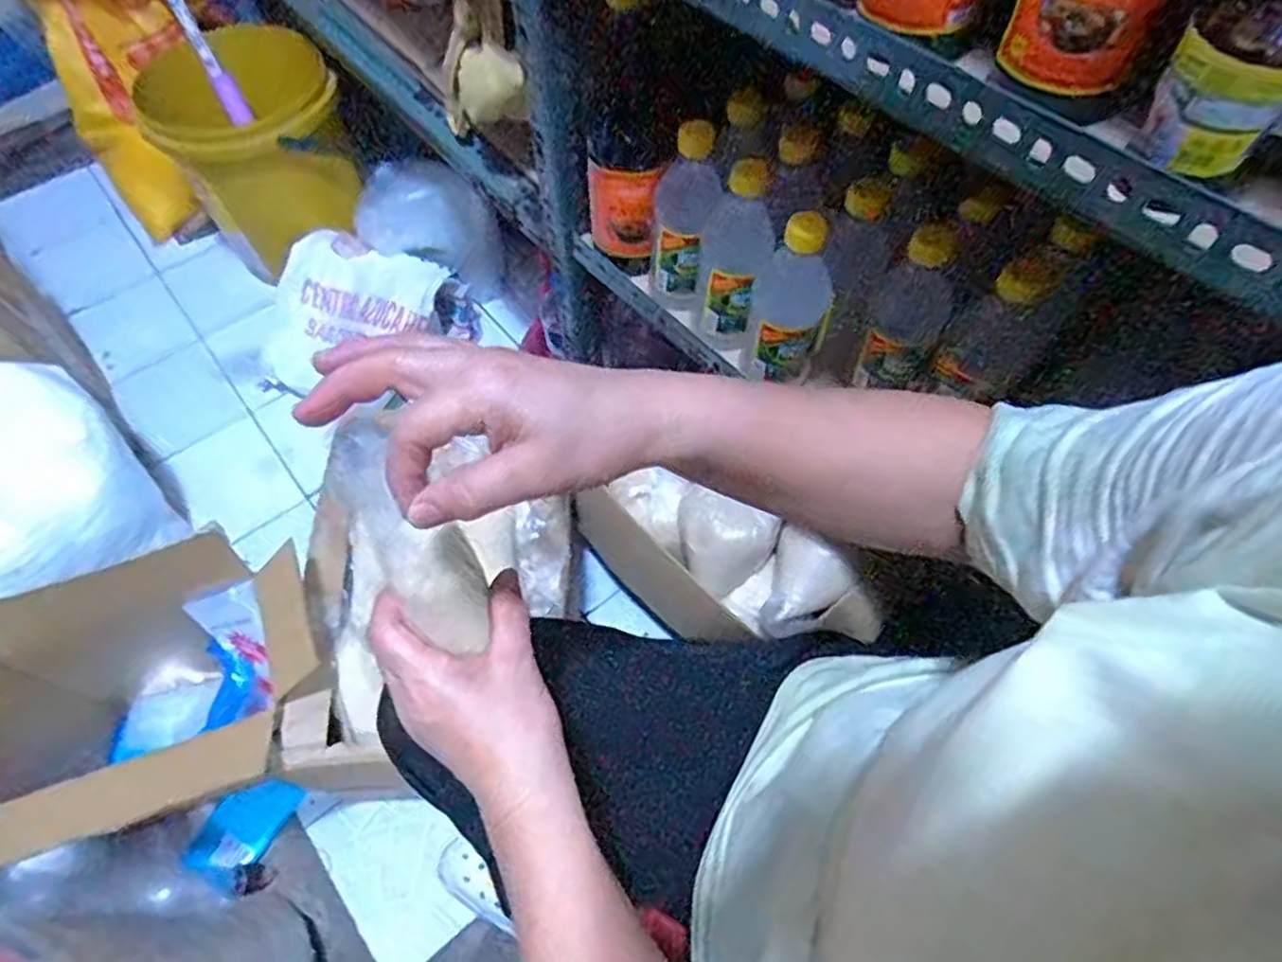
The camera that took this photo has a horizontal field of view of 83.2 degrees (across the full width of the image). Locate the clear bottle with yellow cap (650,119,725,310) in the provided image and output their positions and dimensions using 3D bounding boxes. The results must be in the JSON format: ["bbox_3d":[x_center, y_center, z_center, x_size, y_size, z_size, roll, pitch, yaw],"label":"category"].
[{"bbox_3d":[0.038,-0.230,0.646,0.054,0.156,0.062,3,59,2],"label":"clear bottle with yellow cap"}]

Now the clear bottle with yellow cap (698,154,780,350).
[{"bbox_3d":[0.081,-0.196,0.627,0.065,0.164,0.063,8,60,5],"label":"clear bottle with yellow cap"}]

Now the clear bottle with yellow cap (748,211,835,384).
[{"bbox_3d":[0.124,-0.151,0.597,0.066,0.157,0.059,12,60,8],"label":"clear bottle with yellow cap"}]

